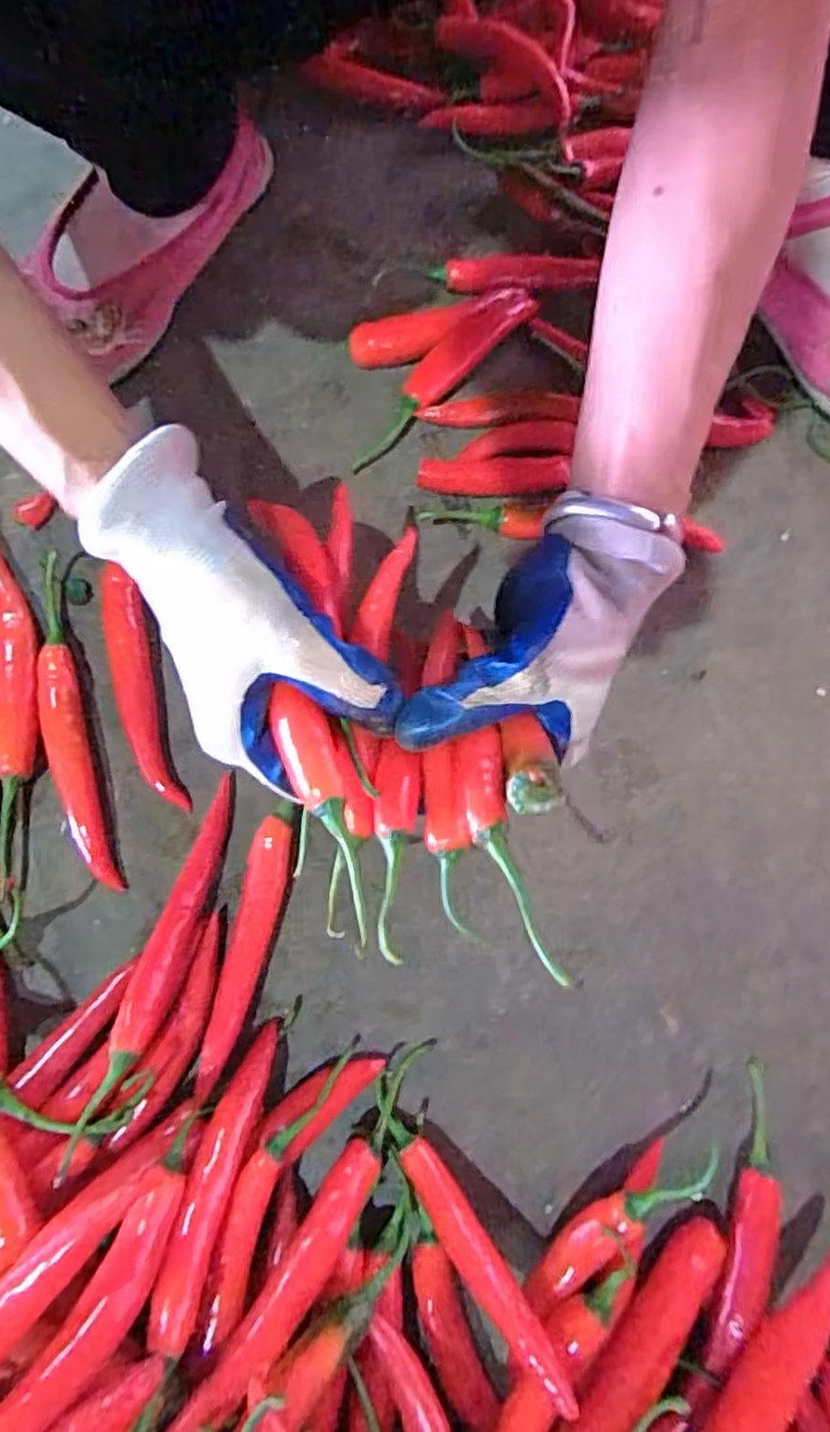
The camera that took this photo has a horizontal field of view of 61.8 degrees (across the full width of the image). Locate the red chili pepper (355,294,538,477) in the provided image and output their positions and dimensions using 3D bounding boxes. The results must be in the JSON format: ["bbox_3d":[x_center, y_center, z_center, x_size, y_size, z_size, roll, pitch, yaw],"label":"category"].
[{"bbox_3d":[0.015,-0.209,0.428,0.026,0.017,0.149,42,79,10],"label":"red chili pepper"}]

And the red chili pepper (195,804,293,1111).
[{"bbox_3d":[-0.081,0.109,0.340,0.022,0.022,0.131,9,75,3],"label":"red chili pepper"}]

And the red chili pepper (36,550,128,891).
[{"bbox_3d":[-0.190,-0.002,0.375,0.020,0.014,0.193,-17,76,-4],"label":"red chili pepper"}]

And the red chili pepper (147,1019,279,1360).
[{"bbox_3d":[-0.085,0.192,0.296,0.022,0.014,0.117,11,47,3],"label":"red chili pepper"}]

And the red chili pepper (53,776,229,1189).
[{"bbox_3d":[-0.122,0.113,0.330,0.022,0.027,0.177,13,58,4],"label":"red chili pepper"}]

